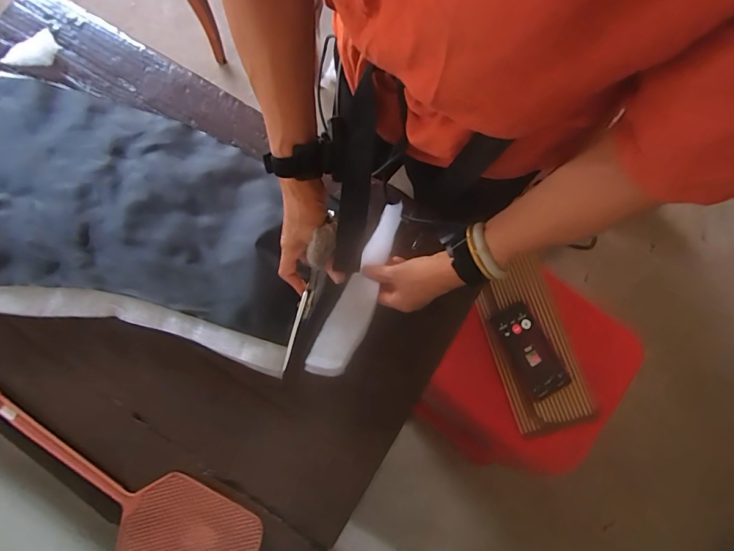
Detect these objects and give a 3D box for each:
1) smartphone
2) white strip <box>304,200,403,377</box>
[{"bbox_3d":[0.283,0.132,0.699,0.081,0.015,0.162,-24,79,-5],"label":"smartphone"},{"bbox_3d":[-0.007,0.018,0.511,0.051,0.025,0.236,23,79,5],"label":"white strip"}]

